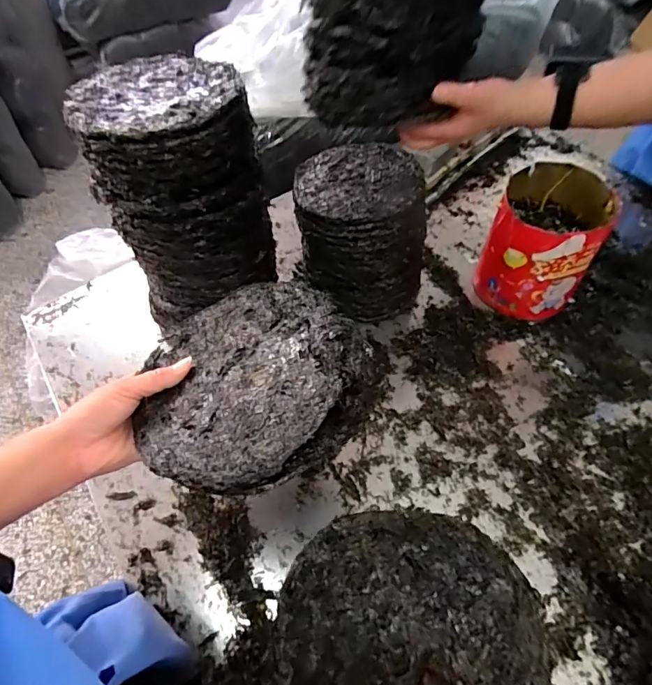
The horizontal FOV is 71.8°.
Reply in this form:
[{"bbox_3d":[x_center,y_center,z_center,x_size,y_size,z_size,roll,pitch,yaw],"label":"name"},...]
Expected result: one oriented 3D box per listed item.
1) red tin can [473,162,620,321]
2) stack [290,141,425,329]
[{"bbox_3d":[0.340,-0.156,0.721,0.153,0.180,0.178,25,59,19],"label":"red tin can"},{"bbox_3d":[0.055,-0.178,0.744,0.191,0.186,0.219,-11,54,-5],"label":"stack"}]

